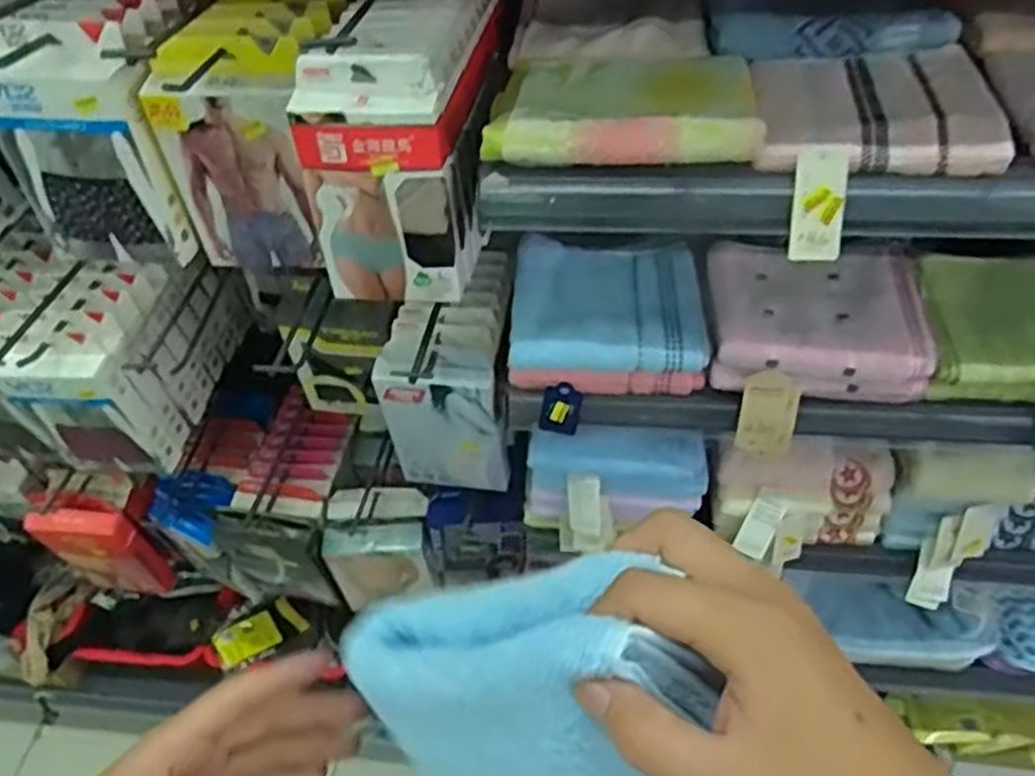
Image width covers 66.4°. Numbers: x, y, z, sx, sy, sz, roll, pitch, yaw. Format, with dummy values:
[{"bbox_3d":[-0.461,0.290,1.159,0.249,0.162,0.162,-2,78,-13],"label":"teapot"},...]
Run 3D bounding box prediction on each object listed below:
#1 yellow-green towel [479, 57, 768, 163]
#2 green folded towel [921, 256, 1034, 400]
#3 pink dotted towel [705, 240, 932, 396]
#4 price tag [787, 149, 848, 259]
[{"bbox_3d":[0.083,-0.230,0.623,0.200,0.028,0.169,2,46,7],"label":"yellow-green towel"},{"bbox_3d":[0.475,-0.064,0.742,0.185,0.054,0.157,3,46,8],"label":"green folded towel"},{"bbox_3d":[0.284,-0.071,0.766,0.187,0.057,0.165,1,46,6],"label":"pink dotted towel"},{"bbox_3d":[0.220,-0.131,0.578,0.036,0.078,0.006,4,22,10],"label":"price tag"}]

